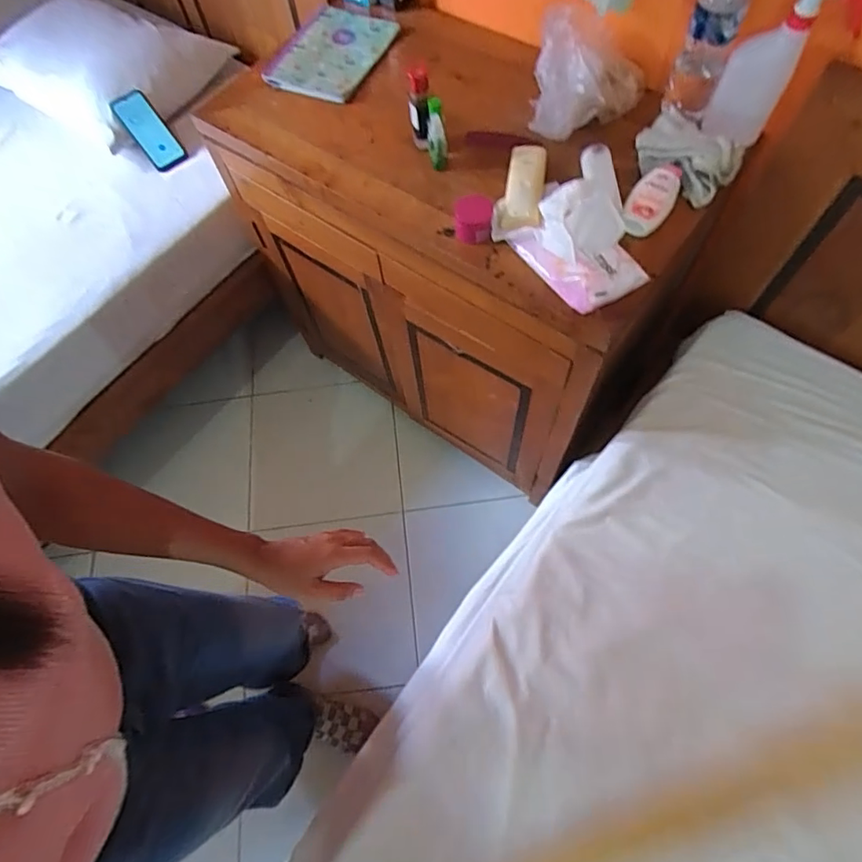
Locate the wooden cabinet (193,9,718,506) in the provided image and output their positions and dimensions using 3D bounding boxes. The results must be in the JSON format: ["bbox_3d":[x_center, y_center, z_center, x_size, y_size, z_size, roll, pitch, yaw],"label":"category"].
[{"bbox_3d":[0.054,-0.334,1.121,0.765,0.683,0.422,35,72,17],"label":"wooden cabinet"}]

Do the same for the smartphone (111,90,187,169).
[{"bbox_3d":[-0.615,-0.655,1.174,0.074,0.015,0.185,-37,95,5],"label":"smartphone"}]

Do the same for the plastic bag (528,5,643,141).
[{"bbox_3d":[0.214,-0.515,0.782,0.155,0.104,0.129,28,70,15],"label":"plastic bag"}]

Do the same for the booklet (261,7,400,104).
[{"bbox_3d":[-0.172,-0.660,0.931,0.172,0.021,0.217,25,70,14],"label":"booklet"}]

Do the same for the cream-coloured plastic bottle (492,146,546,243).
[{"bbox_3d":[0.127,-0.346,0.760,0.065,0.041,0.178,6,66,6],"label":"cream-coloured plastic bottle"}]

